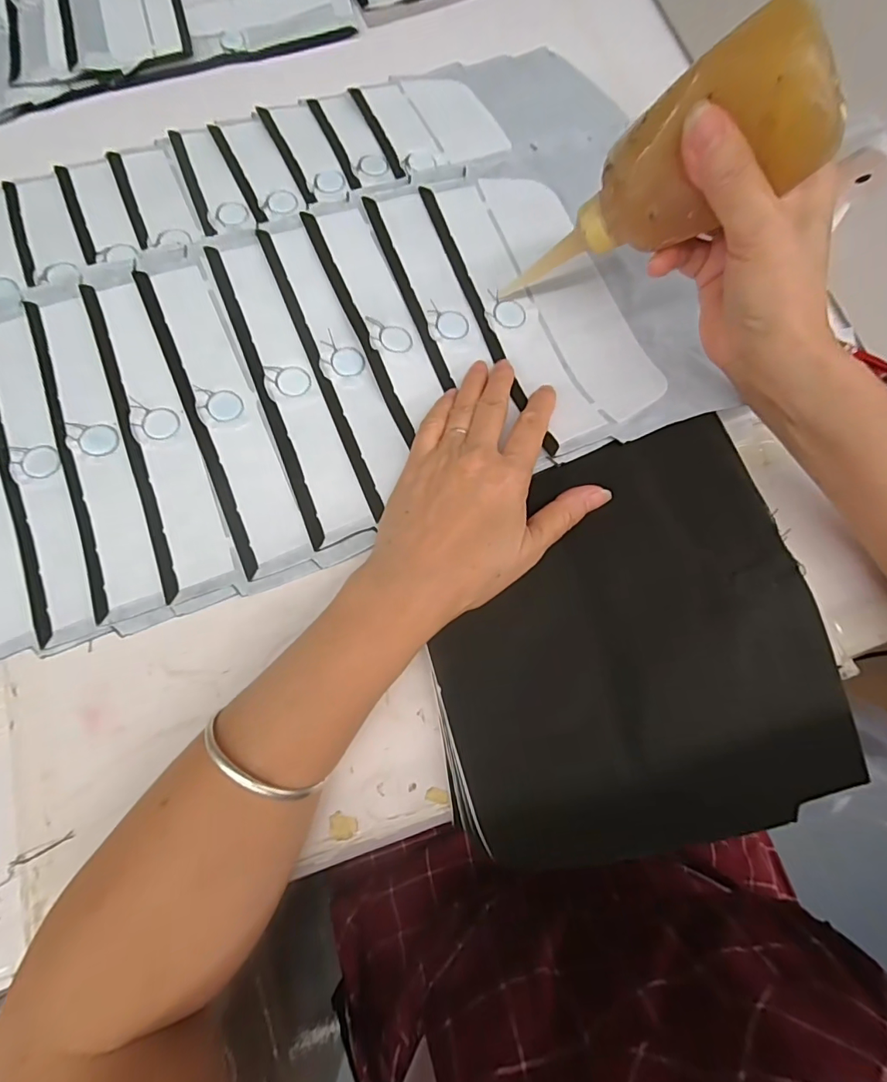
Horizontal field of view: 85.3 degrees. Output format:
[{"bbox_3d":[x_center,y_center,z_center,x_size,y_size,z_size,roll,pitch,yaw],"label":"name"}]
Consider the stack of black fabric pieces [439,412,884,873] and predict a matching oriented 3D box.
[{"bbox_3d":[0.096,0.050,0.265,0.202,0.032,0.212,-9,76,-2],"label":"stack of black fabric pieces"}]

